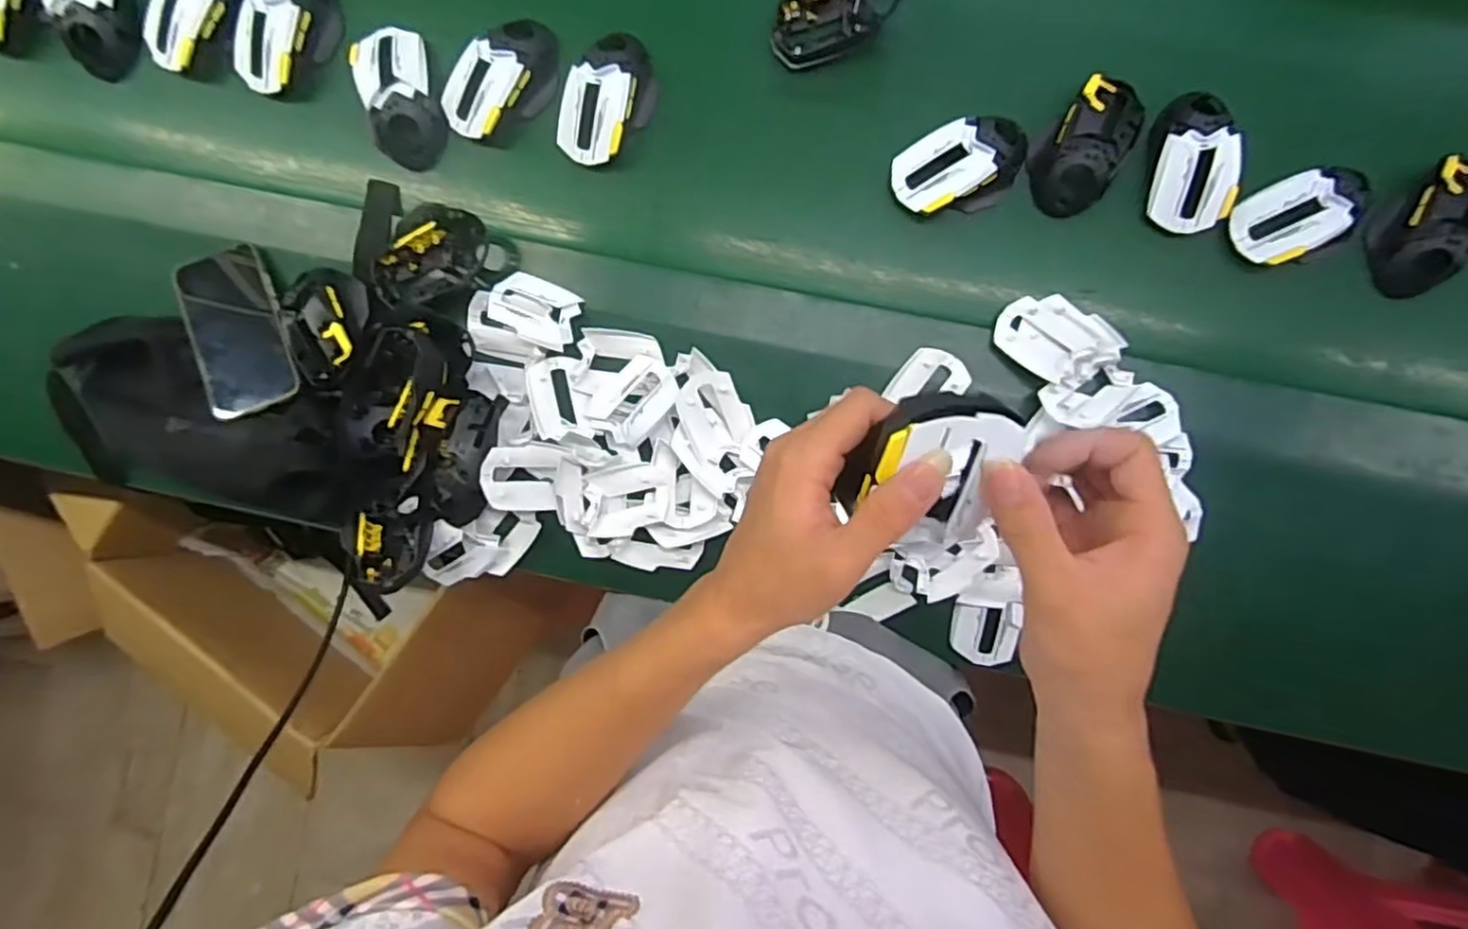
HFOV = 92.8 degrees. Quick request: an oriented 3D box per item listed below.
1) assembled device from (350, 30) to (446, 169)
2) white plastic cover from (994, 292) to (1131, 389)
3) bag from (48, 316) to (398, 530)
[{"bbox_3d":[-0.303,-0.333,0.632,0.066,0.028,0.121,-16,94,4],"label":"assembled device"},{"bbox_3d":[0.290,-0.103,0.615,0.112,0.023,0.068,33,88,20],"label":"white plastic cover"},{"bbox_3d":[-0.459,-0.035,0.625,0.311,0.103,0.156,10,91,2],"label":"bag"}]

